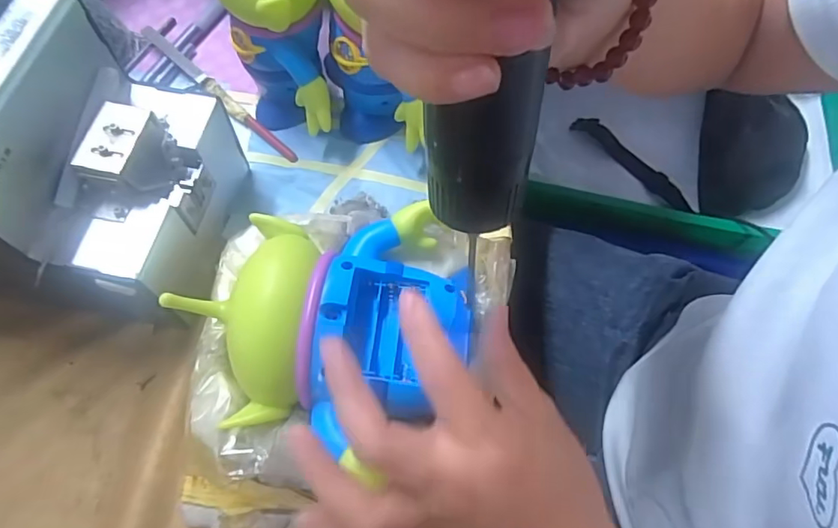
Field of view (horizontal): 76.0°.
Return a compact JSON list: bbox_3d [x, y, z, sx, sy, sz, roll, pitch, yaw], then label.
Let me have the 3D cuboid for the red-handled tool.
[{"bbox_3d":[-0.157,-0.133,0.413,0.177,0.009,0.013,42,70,16],"label":"red-handled tool"}]

